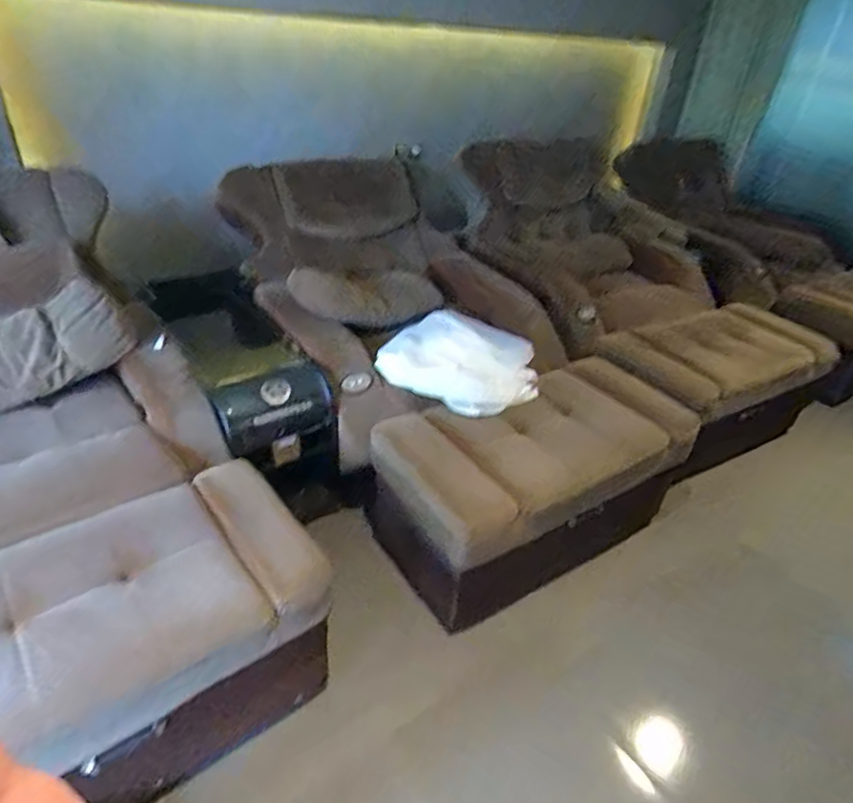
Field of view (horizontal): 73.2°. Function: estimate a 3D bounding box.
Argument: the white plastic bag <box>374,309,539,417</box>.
[{"bbox_3d":[0.119,-0.139,1.815,0.447,0.087,0.422,29,40,31],"label":"white plastic bag"}]

